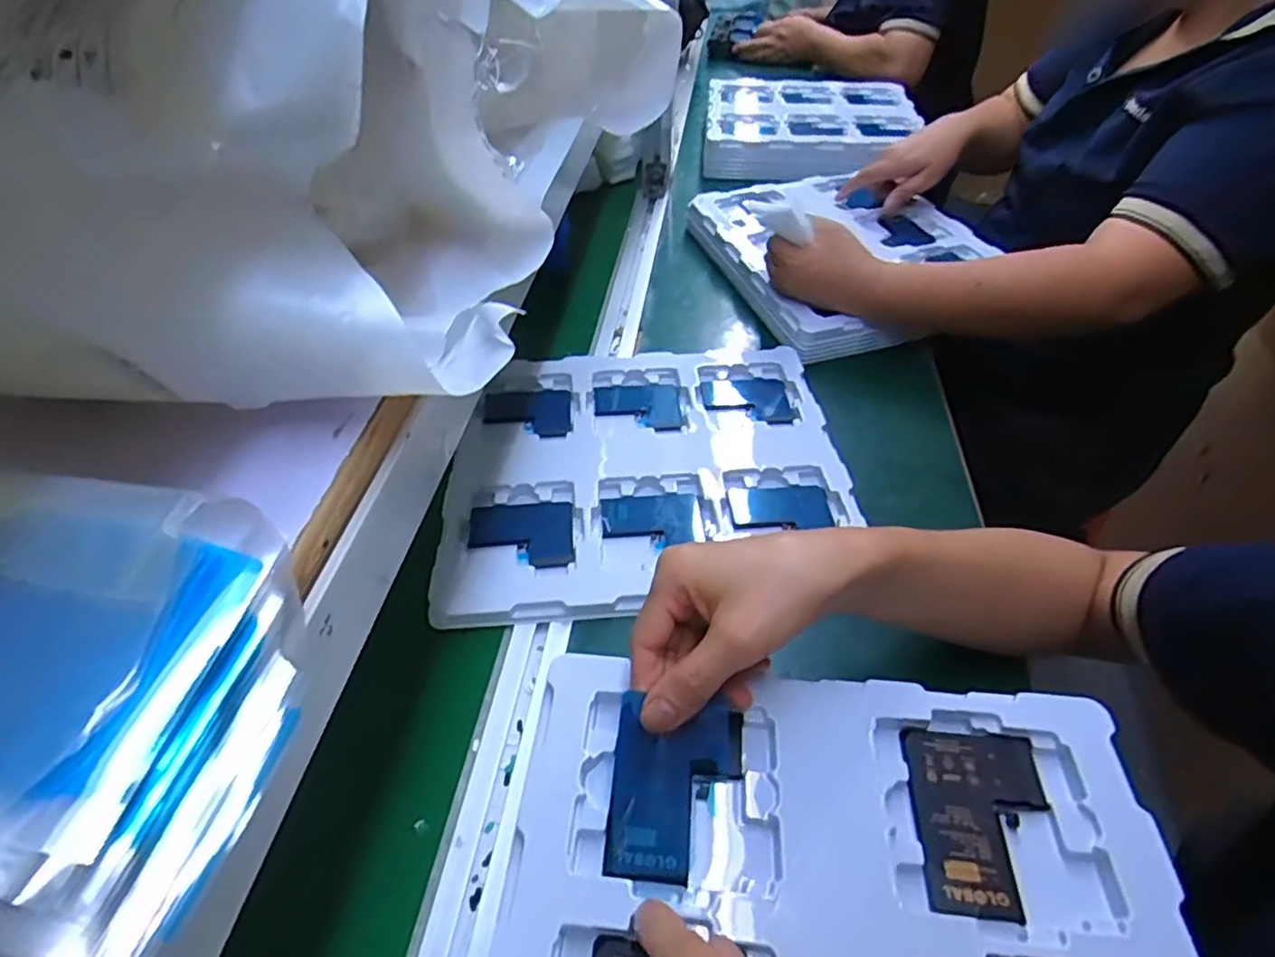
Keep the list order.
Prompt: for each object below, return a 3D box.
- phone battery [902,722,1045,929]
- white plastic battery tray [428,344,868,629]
[{"bbox_3d":[0.157,0.153,0.295,0.060,0.004,0.078,5,47,6],"label":"phone battery"},{"bbox_3d":[0.005,-0.017,0.542,0.319,0.016,0.276,-5,47,-4],"label":"white plastic battery tray"}]

